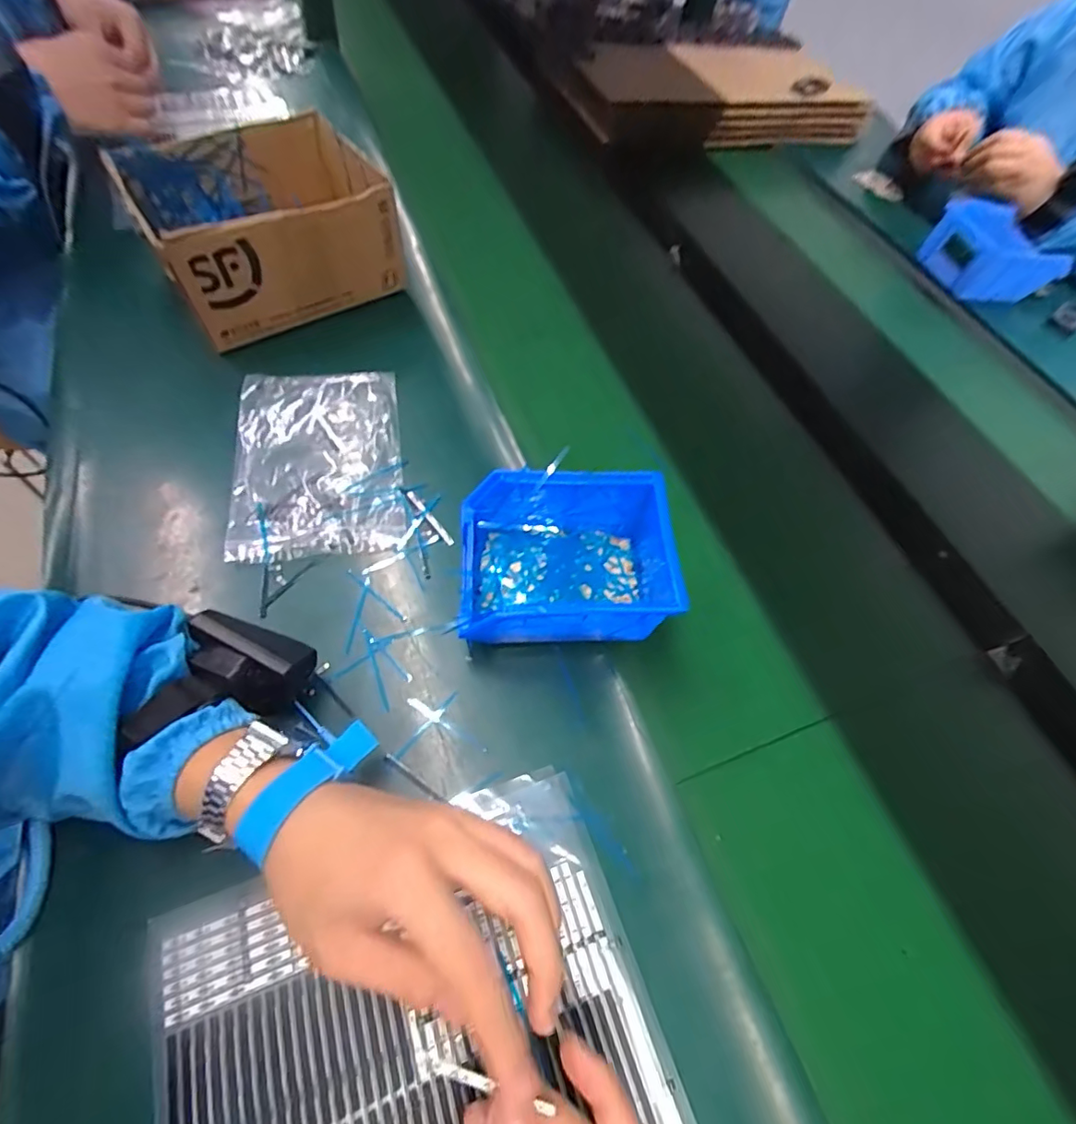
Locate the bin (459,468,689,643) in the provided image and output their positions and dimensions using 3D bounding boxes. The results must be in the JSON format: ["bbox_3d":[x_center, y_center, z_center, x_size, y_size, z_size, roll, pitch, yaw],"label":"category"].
[{"bbox_3d":[0.022,0.001,0.367,0.151,0.073,0.107,-1,61,-6],"label":"bin"}]

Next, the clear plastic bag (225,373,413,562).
[{"bbox_3d":[-0.180,-0.087,0.434,0.129,0.013,0.184,-7,62,-12],"label":"clear plastic bag"}]

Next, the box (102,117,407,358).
[{"bbox_3d":[-0.254,-0.319,0.504,0.202,0.105,0.167,-30,67,-20],"label":"box"}]

